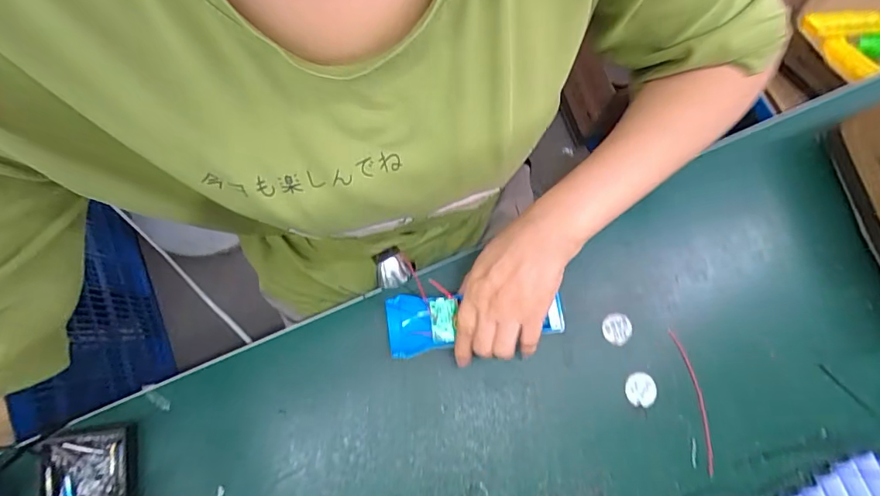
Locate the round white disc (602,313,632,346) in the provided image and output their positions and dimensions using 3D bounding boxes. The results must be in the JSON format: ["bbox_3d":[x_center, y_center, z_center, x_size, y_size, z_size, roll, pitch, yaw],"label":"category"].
[{"bbox_3d":[0.167,0.076,0.444,0.027,0.004,0.028,0,77,0],"label":"round white disc"}]

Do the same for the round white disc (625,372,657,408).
[{"bbox_3d":[0.184,0.130,0.431,0.027,0.004,0.030,-2,77,-1],"label":"round white disc"}]

